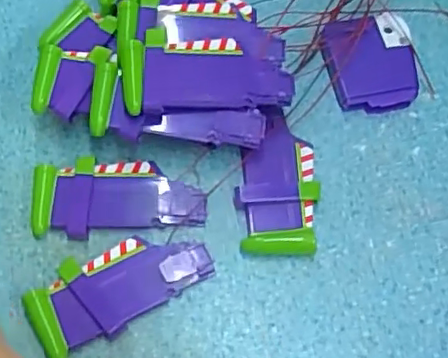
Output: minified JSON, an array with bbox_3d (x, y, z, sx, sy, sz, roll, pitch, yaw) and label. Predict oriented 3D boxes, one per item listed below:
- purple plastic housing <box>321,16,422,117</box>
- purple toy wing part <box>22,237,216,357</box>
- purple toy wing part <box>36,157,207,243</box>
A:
[{"bbox_3d":[0.085,-0.068,0.358,0.052,0.017,0.059,-3,63,0],"label":"purple plastic housing"},{"bbox_3d":[-0.051,0.052,0.302,0.087,0.010,0.039,-29,67,-13],"label":"purple toy wing part"},{"bbox_3d":[-0.055,0.009,0.322,0.088,0.010,0.039,-3,63,0],"label":"purple toy wing part"}]

